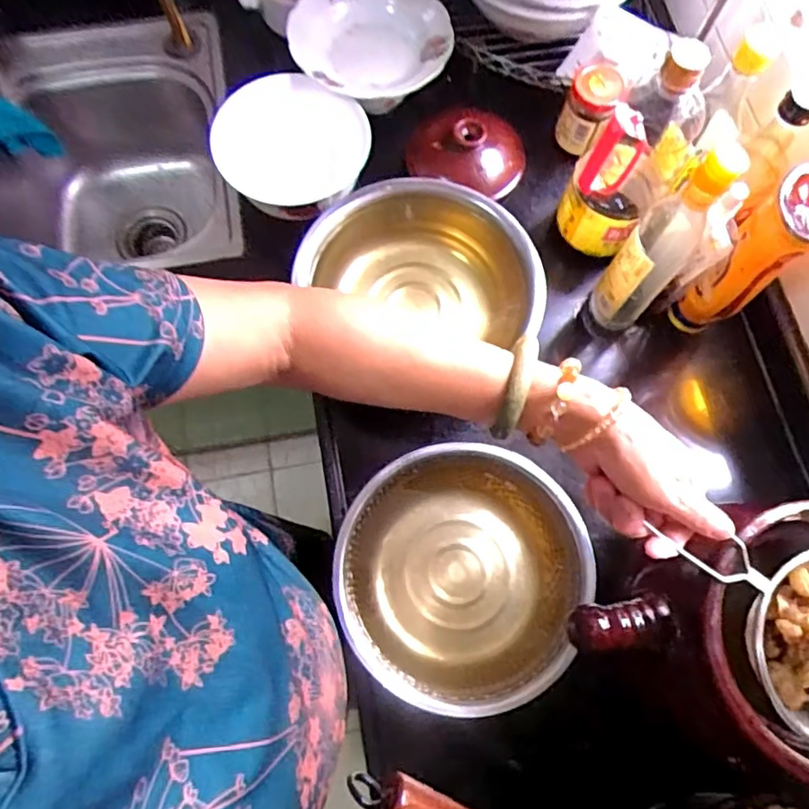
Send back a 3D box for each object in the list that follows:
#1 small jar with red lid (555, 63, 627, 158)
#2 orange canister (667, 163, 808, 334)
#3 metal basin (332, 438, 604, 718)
[{"bbox_3d":[0.228,-0.369,0.722,0.056,0.092,0.070,26,75,6],"label":"small jar with red lid"},{"bbox_3d":[0.338,-0.136,0.590,0.055,0.224,0.061,-39,78,-11],"label":"orange canister"},{"bbox_3d":[0.055,0.162,0.573,0.225,0.068,0.242,0,74,-1],"label":"metal basin"}]

